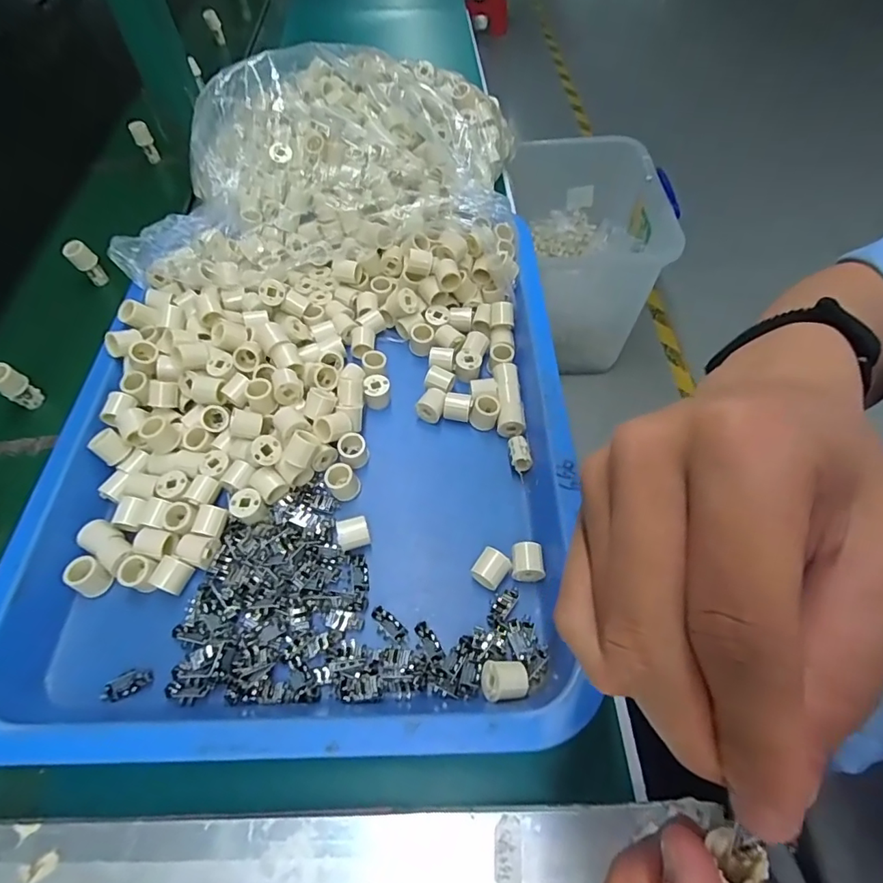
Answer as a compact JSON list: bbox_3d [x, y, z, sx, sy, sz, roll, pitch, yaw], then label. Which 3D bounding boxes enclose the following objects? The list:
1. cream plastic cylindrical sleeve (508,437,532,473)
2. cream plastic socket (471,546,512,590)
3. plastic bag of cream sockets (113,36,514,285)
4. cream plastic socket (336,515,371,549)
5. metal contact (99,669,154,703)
[{"bbox_3d":[0.055,0.008,0.353,0.013,0.018,0.022,-6,57,-1],"label":"cream plastic cylindrical sleeve"},{"bbox_3d":[0.030,0.078,0.307,0.018,0.019,0.020,32,64,21],"label":"cream plastic socket"},{"bbox_3d":[-0.097,-0.268,0.482,0.330,0.099,0.305,-1,57,2],"label":"plastic bag of cream sockets"},{"bbox_3d":[-0.055,0.058,0.316,0.018,0.022,0.019,-12,57,-5],"label":"cream plastic socket"},{"bbox_3d":[-0.178,0.136,0.284,0.028,0.004,0.013,-22,59,-11],"label":"metal contact"}]

